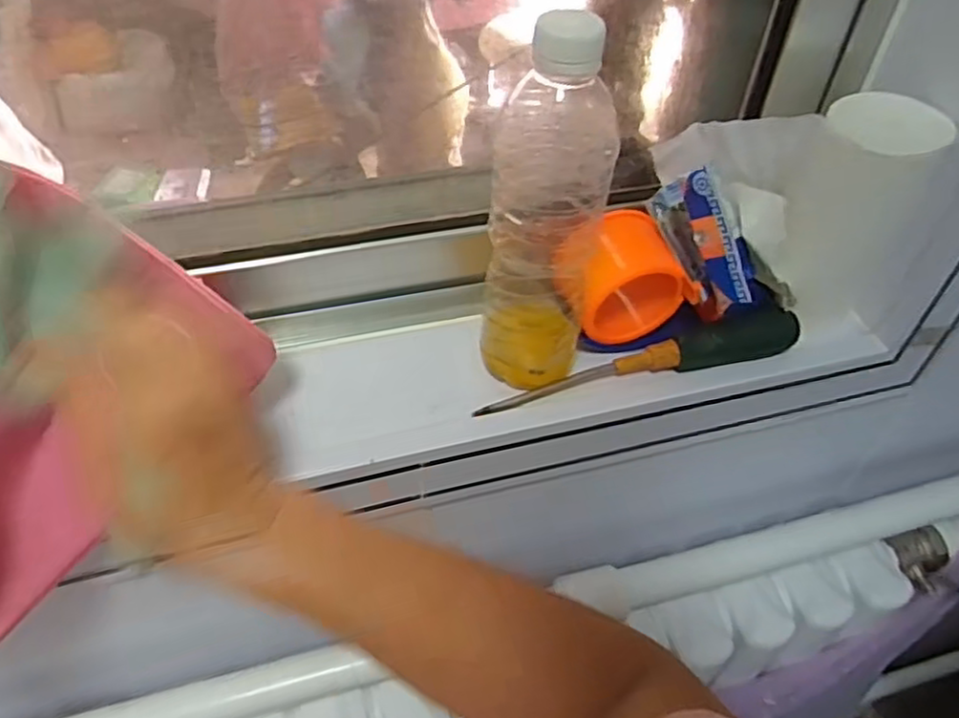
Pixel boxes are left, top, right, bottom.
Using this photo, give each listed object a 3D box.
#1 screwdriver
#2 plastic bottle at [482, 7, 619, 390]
[{"bbox_3d":[0.110,0.003,0.458,0.221,0.034,0.024,-12,48,-13],"label":"screwdriver"},{"bbox_3d":[0.038,-0.080,0.392,0.062,0.222,0.056,9,46,6],"label":"plastic bottle"}]

